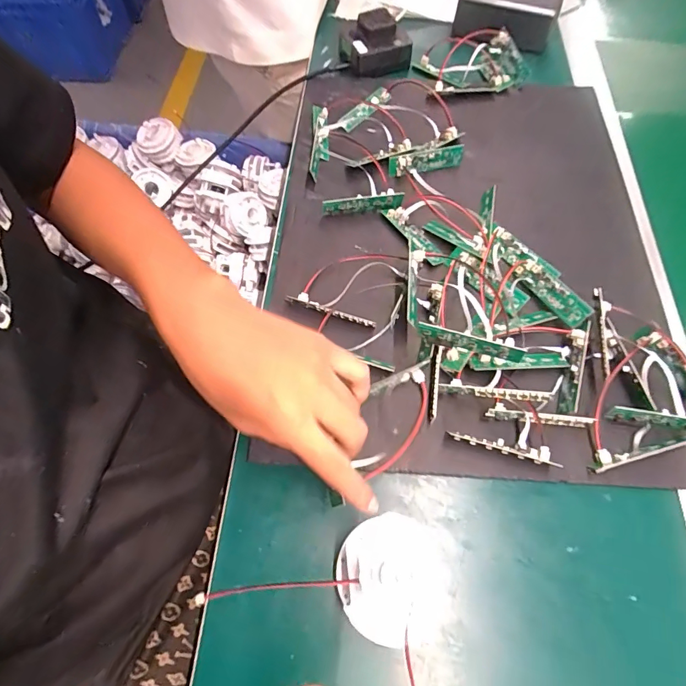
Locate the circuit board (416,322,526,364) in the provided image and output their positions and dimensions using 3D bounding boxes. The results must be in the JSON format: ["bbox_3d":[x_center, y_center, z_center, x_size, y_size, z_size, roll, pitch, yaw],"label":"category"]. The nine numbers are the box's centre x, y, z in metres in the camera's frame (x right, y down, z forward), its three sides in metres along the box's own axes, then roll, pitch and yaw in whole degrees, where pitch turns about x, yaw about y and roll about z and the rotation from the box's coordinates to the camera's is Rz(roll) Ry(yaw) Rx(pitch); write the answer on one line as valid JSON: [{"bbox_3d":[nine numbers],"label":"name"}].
[{"bbox_3d":[0.097,0.000,0.331,0.081,0.021,0.007,21,66,11],"label":"circuit board"}]

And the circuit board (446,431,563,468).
[{"bbox_3d":[0.120,0.077,0.318,0.080,0.014,0.014,16,66,9],"label":"circuit board"}]

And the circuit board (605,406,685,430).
[{"bbox_3d":[0.248,0.059,0.321,0.081,0.016,0.005,7,42,14],"label":"circuit board"}]

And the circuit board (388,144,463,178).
[{"bbox_3d":[0.087,-0.191,0.445,0.078,0.024,0.012,-12,65,-4],"label":"circuit board"}]

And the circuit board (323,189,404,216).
[{"bbox_3d":[0.020,-0.140,0.424,0.078,0.021,0.011,-7,64,-1],"label":"circuit board"}]

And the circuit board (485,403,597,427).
[{"bbox_3d":[0.153,0.057,0.331,0.079,0.015,0.011,6,65,5],"label":"circuit board"}]

